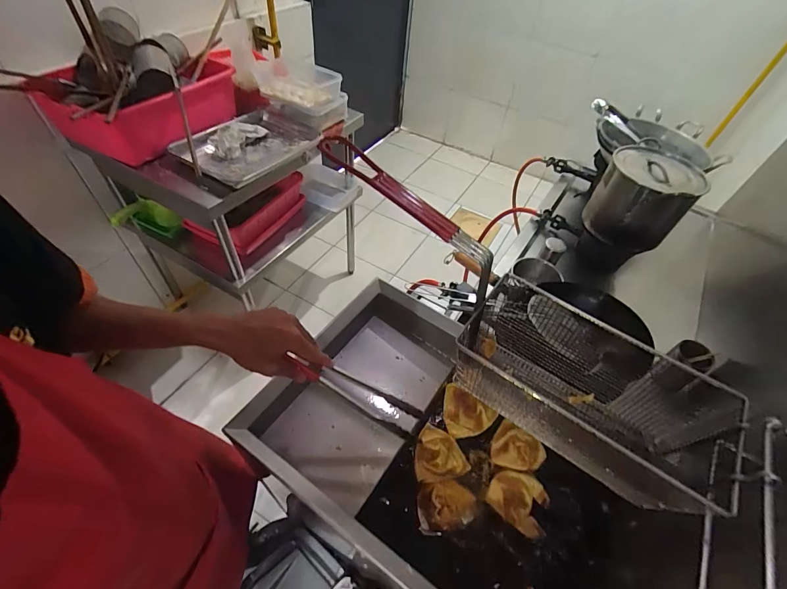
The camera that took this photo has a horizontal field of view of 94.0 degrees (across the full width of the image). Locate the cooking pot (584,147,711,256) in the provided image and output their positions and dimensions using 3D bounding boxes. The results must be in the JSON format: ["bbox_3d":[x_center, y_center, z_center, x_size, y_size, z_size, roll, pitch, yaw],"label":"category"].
[{"bbox_3d":[0.695,-0.269,1.045,0.215,0.222,0.210,3,51,-4],"label":"cooking pot"}]

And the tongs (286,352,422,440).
[{"bbox_3d":[-0.046,0.147,0.525,0.215,0.022,0.049,33,48,-20],"label":"tongs"}]

